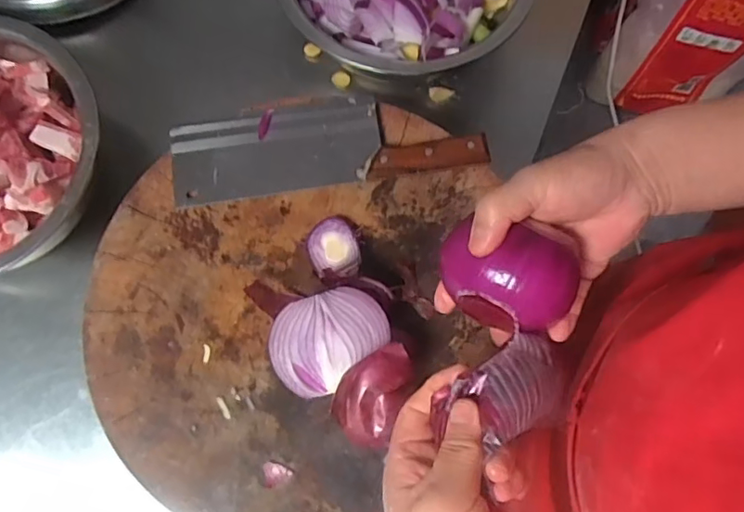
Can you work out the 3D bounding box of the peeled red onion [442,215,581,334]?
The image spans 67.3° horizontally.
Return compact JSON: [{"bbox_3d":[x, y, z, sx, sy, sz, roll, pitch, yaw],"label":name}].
[{"bbox_3d":[0.092,0.009,0.387,0.083,0.066,0.076,18,75,4],"label":"peeled red onion"}]

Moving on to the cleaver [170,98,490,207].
[{"bbox_3d":[-0.047,-0.114,0.549,0.299,0.024,0.092,-7,75,-2],"label":"cleaver"}]

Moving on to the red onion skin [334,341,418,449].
[{"bbox_3d":[0.002,0.116,0.473,0.053,0.052,0.082,24,76,6],"label":"red onion skin"}]

